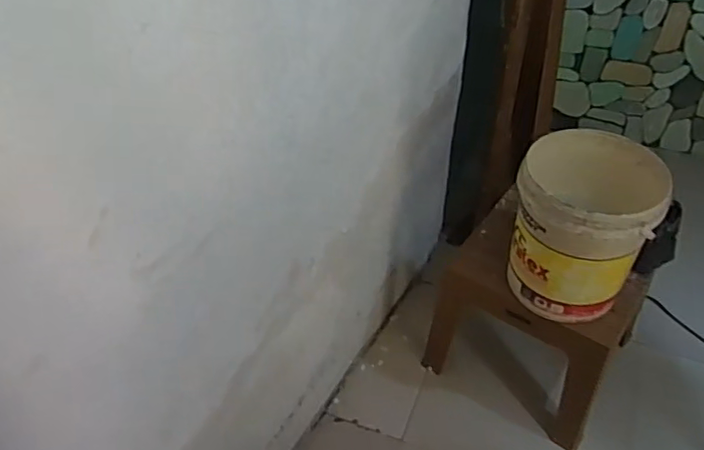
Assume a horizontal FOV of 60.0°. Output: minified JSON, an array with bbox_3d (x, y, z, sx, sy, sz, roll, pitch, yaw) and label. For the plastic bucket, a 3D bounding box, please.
[{"bbox_3d":[0.535,0.007,1.434,0.286,0.346,0.276,0,45,0],"label":"plastic bucket"}]

